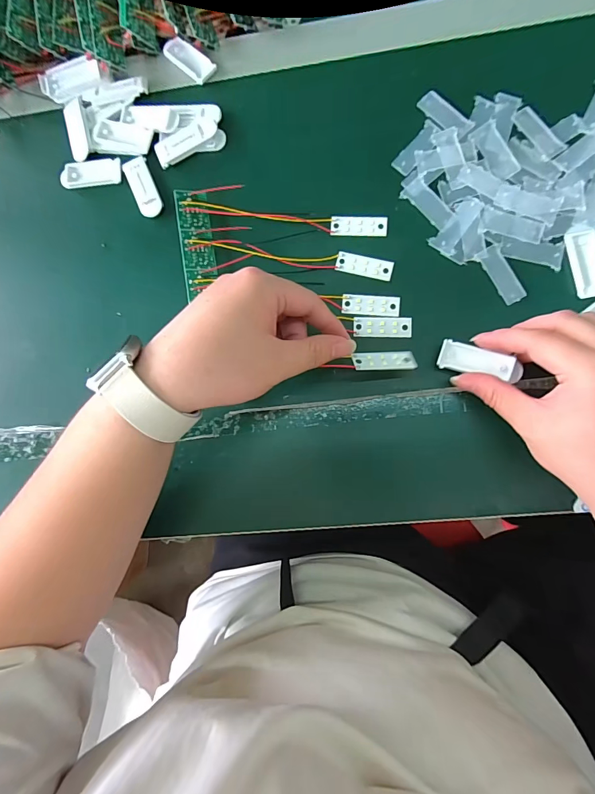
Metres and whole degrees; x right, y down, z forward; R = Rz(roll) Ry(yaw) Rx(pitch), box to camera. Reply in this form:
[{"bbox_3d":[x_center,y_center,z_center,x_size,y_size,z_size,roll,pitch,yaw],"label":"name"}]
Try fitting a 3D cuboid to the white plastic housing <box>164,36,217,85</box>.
[{"bbox_3d":[-0.100,-0.306,0.338,0.057,0.004,0.022,42,91,7],"label":"white plastic housing"}]

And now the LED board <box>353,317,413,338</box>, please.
[{"bbox_3d":[0.069,-0.057,0.303,0.046,0.004,0.017,1,86,6],"label":"LED board"}]

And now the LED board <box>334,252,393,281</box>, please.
[{"bbox_3d":[0.056,-0.109,0.310,0.046,0.004,0.017,14,88,6],"label":"LED board"}]

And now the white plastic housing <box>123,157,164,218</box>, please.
[{"bbox_3d":[-0.135,-0.184,0.329,0.021,0.004,0.056,-25,84,4],"label":"white plastic housing"}]

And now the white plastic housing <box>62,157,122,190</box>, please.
[{"bbox_3d":[-0.187,-0.202,0.338,0.057,0.004,0.023,-5,86,5],"label":"white plastic housing"}]

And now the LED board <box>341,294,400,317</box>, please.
[{"bbox_3d":[0.060,-0.075,0.306,0.046,0.004,0.018,4,87,6],"label":"LED board"}]

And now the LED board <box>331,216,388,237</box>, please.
[{"bbox_3d":[0.051,-0.143,0.312,0.046,0.004,0.016,3,87,6],"label":"LED board"}]

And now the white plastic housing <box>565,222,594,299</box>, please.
[{"bbox_3d":[0.224,-0.105,0.288,0.022,0.008,0.055,-9,85,5],"label":"white plastic housing"}]

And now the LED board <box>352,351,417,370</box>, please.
[{"bbox_3d":[0.063,-0.026,0.269,0.046,0.004,0.015,-3,61,-11],"label":"LED board"}]

